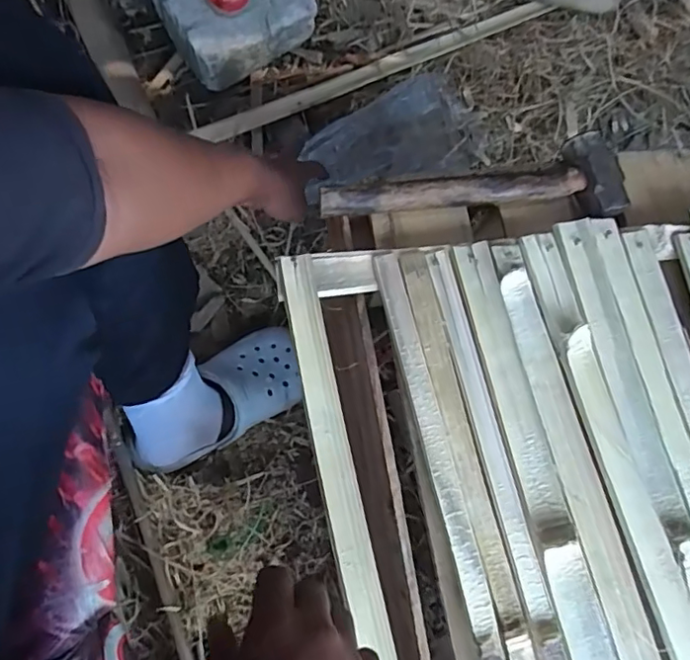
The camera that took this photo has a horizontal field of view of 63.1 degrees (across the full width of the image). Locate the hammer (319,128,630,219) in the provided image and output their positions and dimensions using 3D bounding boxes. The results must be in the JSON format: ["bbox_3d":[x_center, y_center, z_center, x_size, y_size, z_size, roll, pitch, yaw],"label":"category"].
[{"bbox_3d":[0.115,-0.109,0.491,0.266,0.038,0.081,-14,76,-11],"label":"hammer"}]

